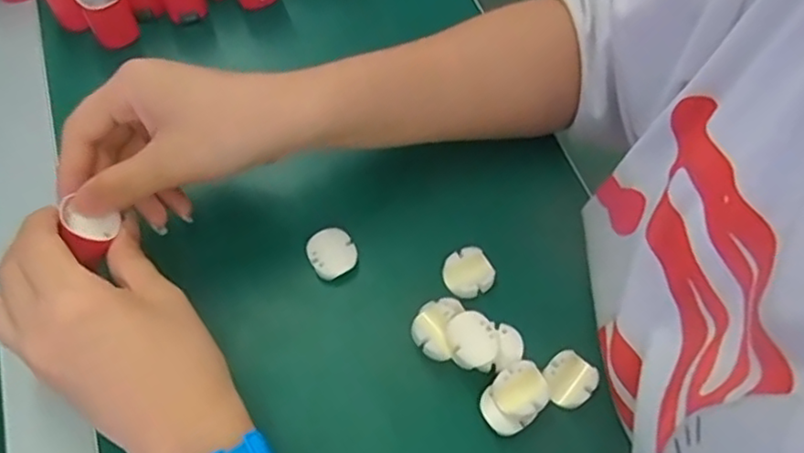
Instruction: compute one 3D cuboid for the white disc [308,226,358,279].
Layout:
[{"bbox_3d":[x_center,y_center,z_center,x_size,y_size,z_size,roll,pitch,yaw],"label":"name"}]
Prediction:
[{"bbox_3d":[-0.039,0.016,0.360,0.025,0.013,0.026,1,60,-2],"label":"white disc"}]

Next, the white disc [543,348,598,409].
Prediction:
[{"bbox_3d":[0.085,0.078,0.329,0.024,0.005,0.027,39,65,18],"label":"white disc"}]

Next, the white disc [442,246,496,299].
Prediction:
[{"bbox_3d":[0.037,0.026,0.357,0.027,0.011,0.025,1,60,-2],"label":"white disc"}]

